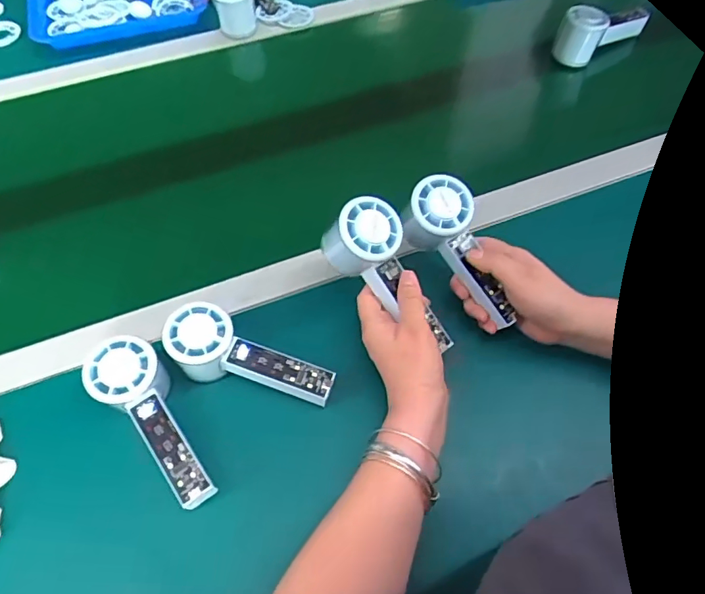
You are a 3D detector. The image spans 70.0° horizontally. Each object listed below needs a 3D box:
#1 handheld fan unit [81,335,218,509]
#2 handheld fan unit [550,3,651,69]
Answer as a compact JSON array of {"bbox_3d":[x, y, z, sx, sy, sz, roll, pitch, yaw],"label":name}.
[{"bbox_3d":[-0.166,0.106,0.424,0.061,0.062,0.153,-31,64,-17],"label":"handheld fan unit"},{"bbox_3d":[0.357,-0.384,0.747,0.109,0.082,0.059,-16,62,-13],"label":"handheld fan unit"}]

